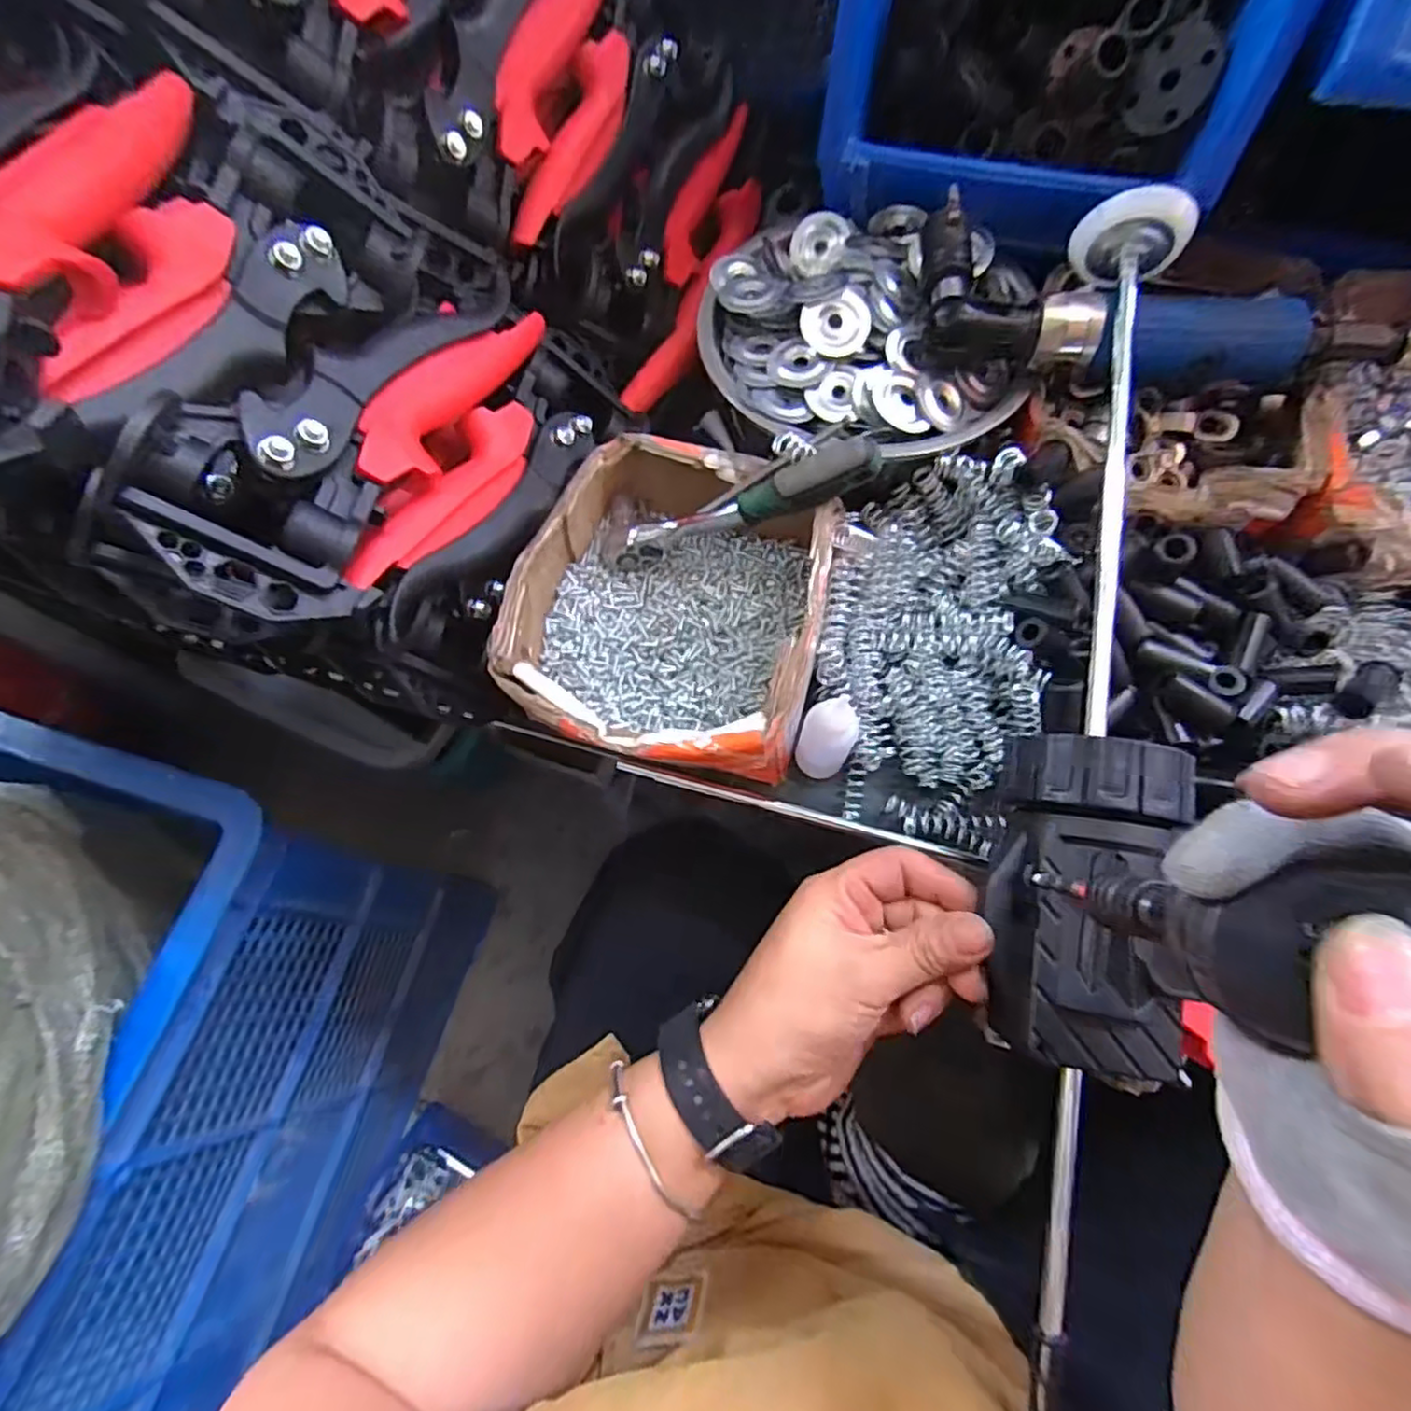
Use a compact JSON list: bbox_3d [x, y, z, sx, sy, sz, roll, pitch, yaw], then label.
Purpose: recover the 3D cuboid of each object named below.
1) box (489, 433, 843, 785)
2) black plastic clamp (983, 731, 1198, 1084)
[{"bbox_3d":[-0.014,-0.050,0.334,0.138,0.059,0.163,19,71,8],"label":"box"},{"bbox_3d":[0.138,0.071,0.247,0.051,0.044,0.117,4,87,3],"label":"black plastic clamp"}]

